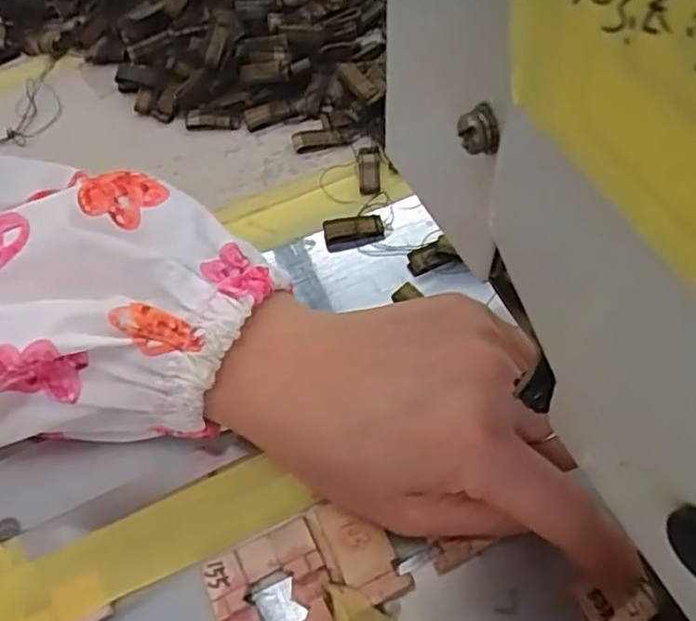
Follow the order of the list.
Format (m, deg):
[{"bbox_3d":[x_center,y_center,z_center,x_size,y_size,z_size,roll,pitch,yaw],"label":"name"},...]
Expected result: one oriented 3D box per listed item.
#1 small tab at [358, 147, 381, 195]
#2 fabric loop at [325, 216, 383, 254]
[{"bbox_3d":[0.010,-0.065,0.300,0.009,0.004,0.027,-2,59,3],"label":"small tab"},{"bbox_3d":[0.003,-0.035,0.283,0.026,0.006,0.012,-11,59,-2],"label":"fabric loop"}]

